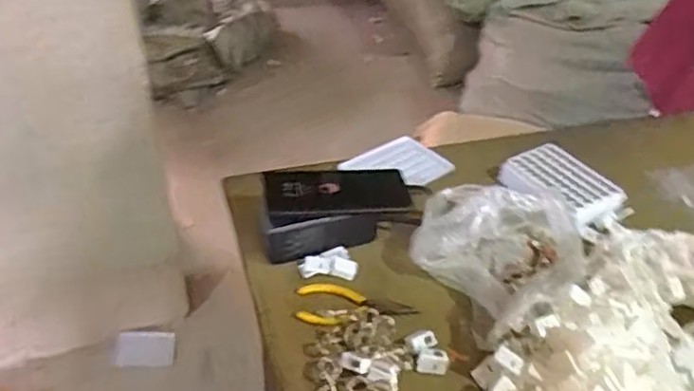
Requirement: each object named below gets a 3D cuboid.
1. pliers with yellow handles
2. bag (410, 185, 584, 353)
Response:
[{"bbox_3d":[0.009,0.109,0.634,0.122,0.015,0.055,-6,40,-11],"label":"pliers with yellow handles"},{"bbox_3d":[0.160,0.052,0.646,0.147,0.091,0.182,-17,42,-22],"label":"bag"}]

